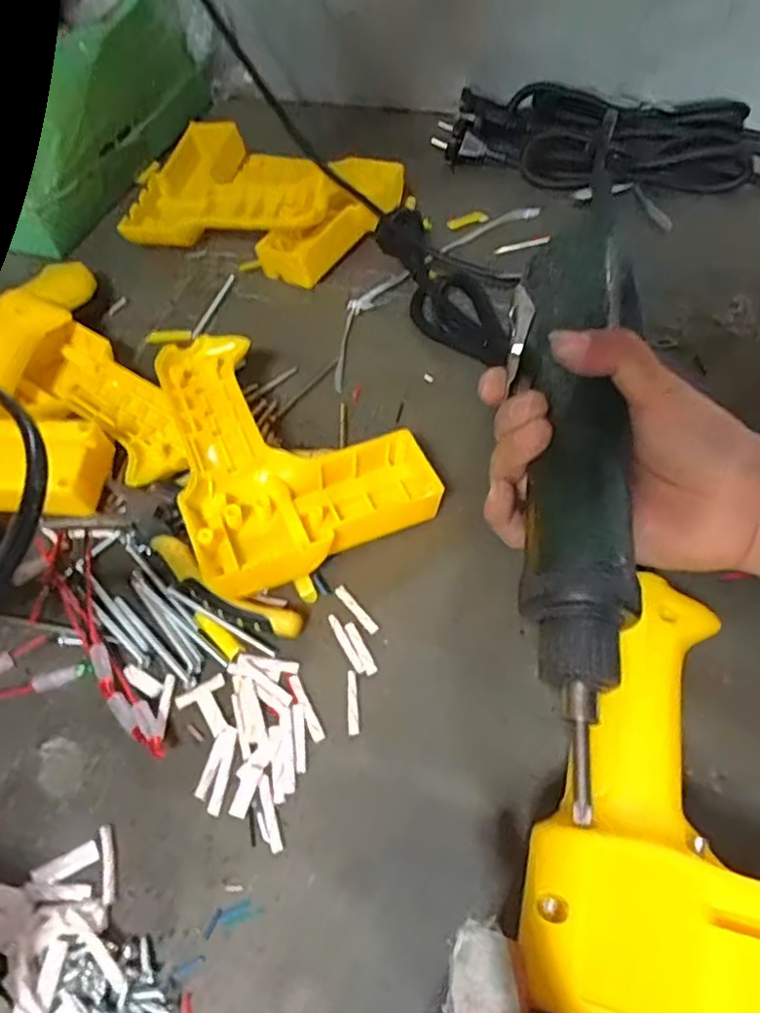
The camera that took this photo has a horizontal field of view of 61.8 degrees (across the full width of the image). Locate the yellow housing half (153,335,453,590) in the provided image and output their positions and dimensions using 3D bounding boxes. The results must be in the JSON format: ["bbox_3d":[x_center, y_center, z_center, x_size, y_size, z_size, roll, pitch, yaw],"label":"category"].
[{"bbox_3d":[-0.050,-0.035,0.332,0.115,0.038,0.145,-22,57,-11],"label":"yellow housing half"}]

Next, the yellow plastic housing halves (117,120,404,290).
[{"bbox_3d":[-0.087,-0.225,0.466,0.196,0.041,0.126,15,58,14],"label":"yellow plastic housing halves"}]

